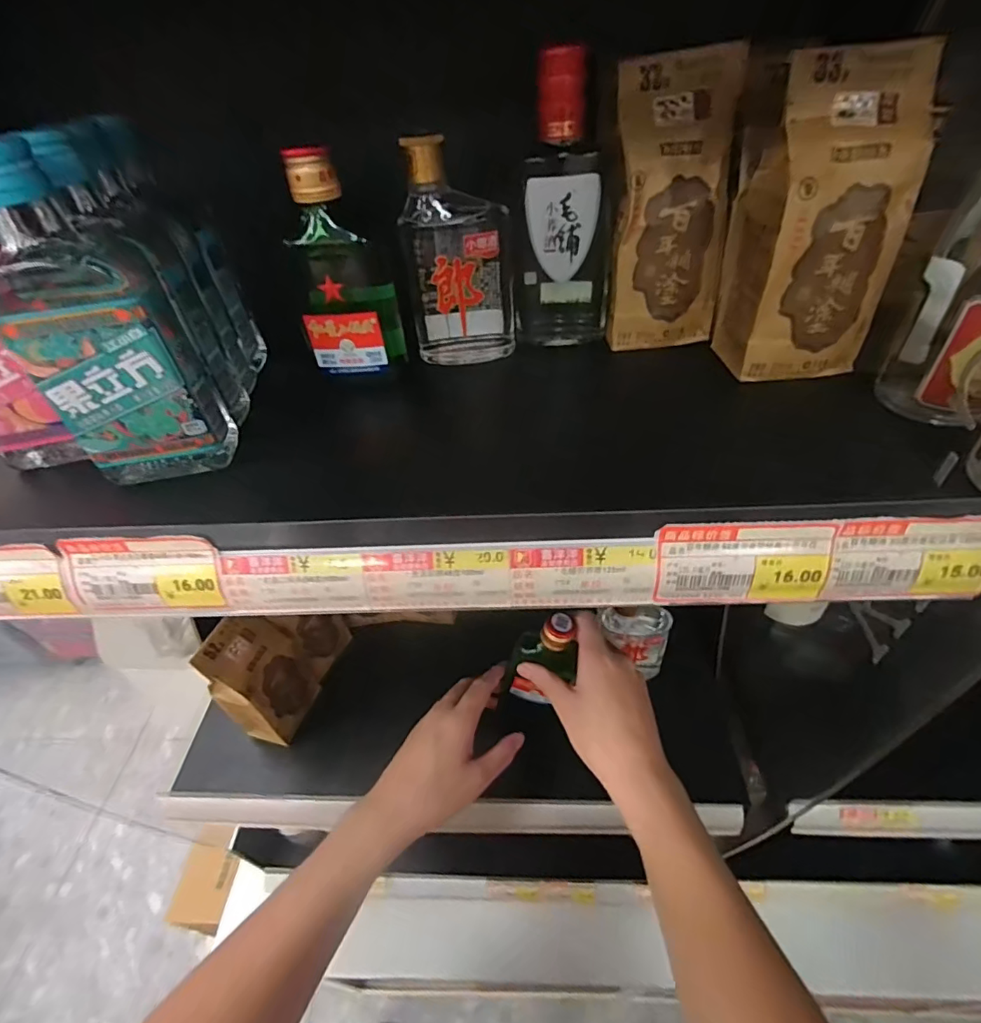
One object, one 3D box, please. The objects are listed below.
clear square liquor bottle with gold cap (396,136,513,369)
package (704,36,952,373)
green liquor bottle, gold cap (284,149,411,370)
[{"bbox_3d":[-0.020,-0.158,0.317,0.066,0.124,0.031,-6,44,1],"label":"clear square liquor bottle with gold cap"},{"bbox_3d":[0.176,-0.153,0.271,0.069,0.142,0.062,-1,44,7],"label":"package"},{"bbox_3d":[-0.089,-0.141,0.297,0.056,0.115,0.025,-6,44,1],"label":"green liquor bottle, gold cap"}]

